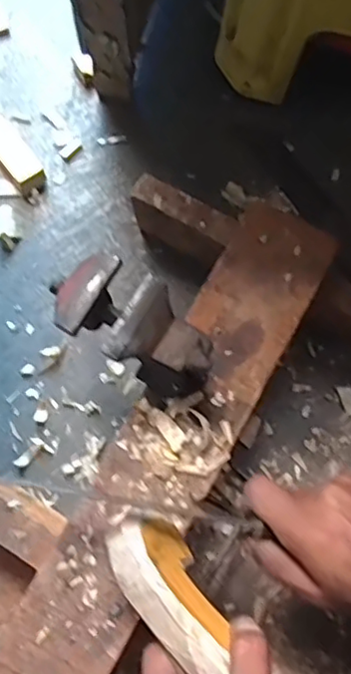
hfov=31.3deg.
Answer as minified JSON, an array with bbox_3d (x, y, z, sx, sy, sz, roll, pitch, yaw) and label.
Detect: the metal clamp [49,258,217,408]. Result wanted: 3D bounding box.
[{"bbox_3d":[-0.026,-0.003,0.448,0.109,0.080,0.060,33,79,7],"label":"metal clamp"}]

